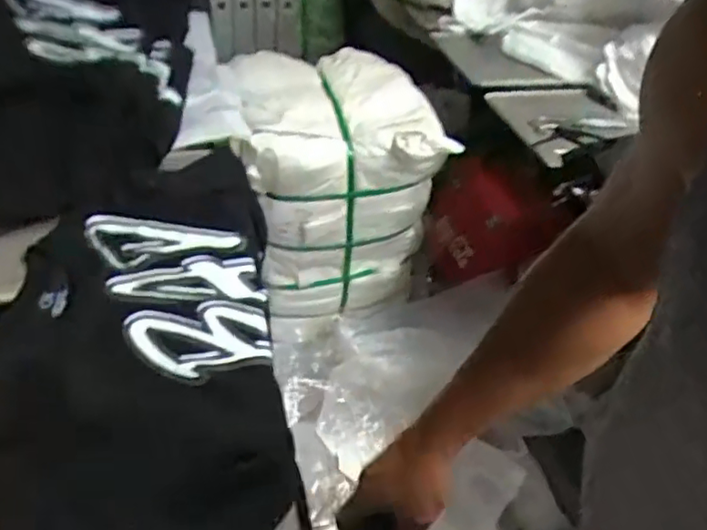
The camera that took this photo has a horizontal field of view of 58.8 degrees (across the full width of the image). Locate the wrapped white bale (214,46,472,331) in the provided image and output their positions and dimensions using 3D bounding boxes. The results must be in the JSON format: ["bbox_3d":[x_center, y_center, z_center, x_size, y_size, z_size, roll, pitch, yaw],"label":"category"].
[{"bbox_3d":[-0.077,-0.203,1.689,0.501,0.646,0.358,-11,39,-20],"label":"wrapped white bale"}]

